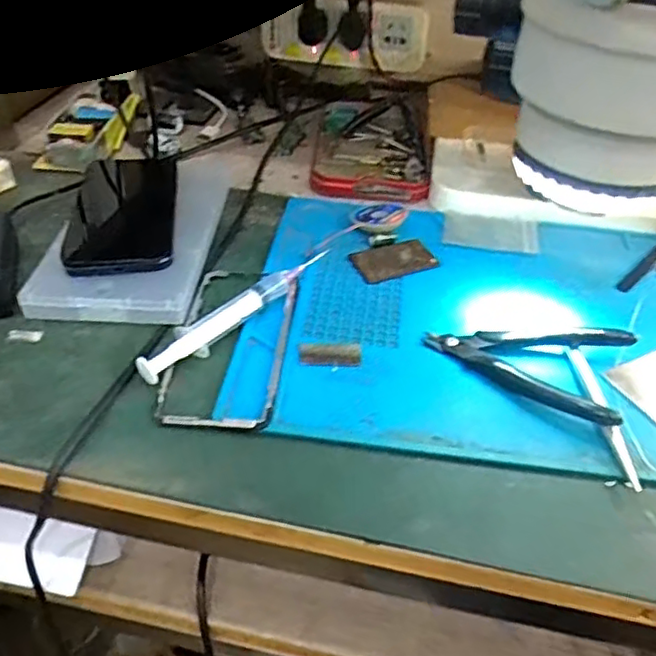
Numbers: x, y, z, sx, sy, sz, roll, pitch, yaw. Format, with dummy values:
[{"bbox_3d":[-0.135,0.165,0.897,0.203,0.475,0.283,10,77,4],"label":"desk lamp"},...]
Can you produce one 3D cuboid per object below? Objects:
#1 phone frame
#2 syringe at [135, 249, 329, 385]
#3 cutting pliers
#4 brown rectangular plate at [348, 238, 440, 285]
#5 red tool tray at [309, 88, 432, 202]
[{"bbox_3d":[-0.059,0.005,0.398,0.068,0.012,0.144,5,41,3],"label":"phone frame"},{"bbox_3d":[-0.058,-0.017,0.412,0.028,0.015,0.160,27,47,25],"label":"syringe"},{"bbox_3d":[0.125,0.012,0.389,0.117,0.027,0.066,27,45,22],"label":"cutting pliers"},{"bbox_3d":[0.050,-0.052,0.472,0.061,0.006,0.037,-18,45,-21],"label":"brown rectangular plate"},{"bbox_3d":[0.043,-0.182,0.606,0.109,0.027,0.191,3,41,1],"label":"red tool tray"}]

